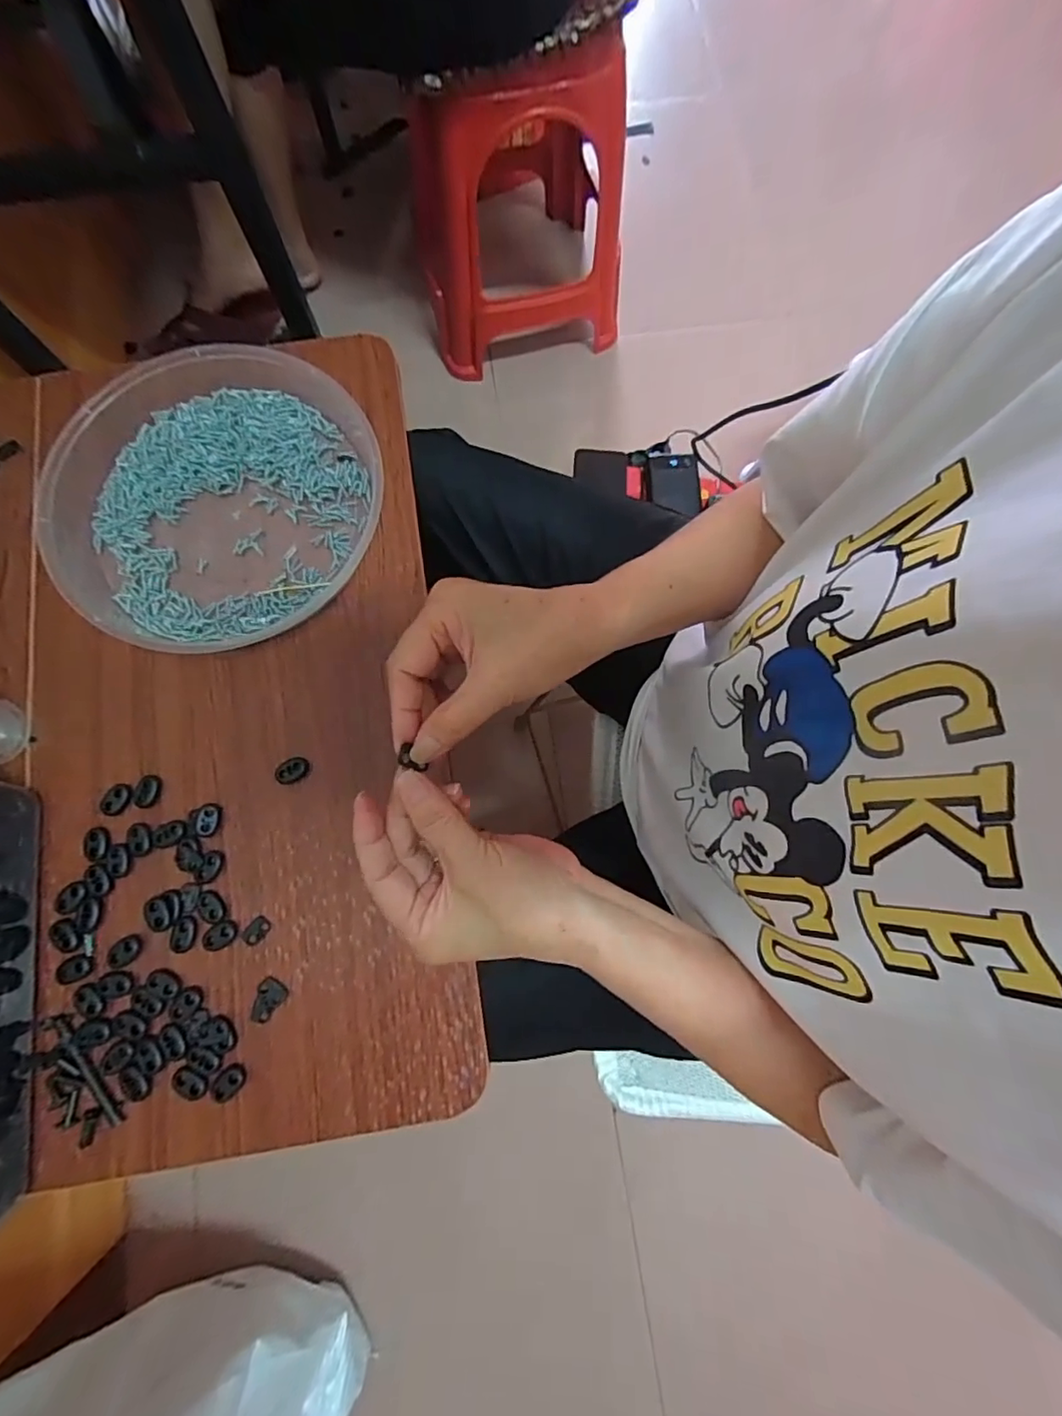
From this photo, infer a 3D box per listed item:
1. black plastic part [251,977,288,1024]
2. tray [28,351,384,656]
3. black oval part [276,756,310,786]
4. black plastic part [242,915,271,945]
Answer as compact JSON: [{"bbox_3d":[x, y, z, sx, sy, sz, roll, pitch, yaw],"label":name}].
[{"bbox_3d":[-0.167,0.184,0.354,0.018,0.004,0.025,34,79,6],"label":"black plastic part"},{"bbox_3d":[-0.232,-0.157,0.410,0.212,0.035,0.234,29,78,5],"label":"tray"},{"bbox_3d":[-0.164,0.043,0.386,0.024,0.009,0.016,-35,80,-8],"label":"black oval part"},{"bbox_3d":[-0.177,0.144,0.364,0.012,0.004,0.018,32,79,6],"label":"black plastic part"}]

